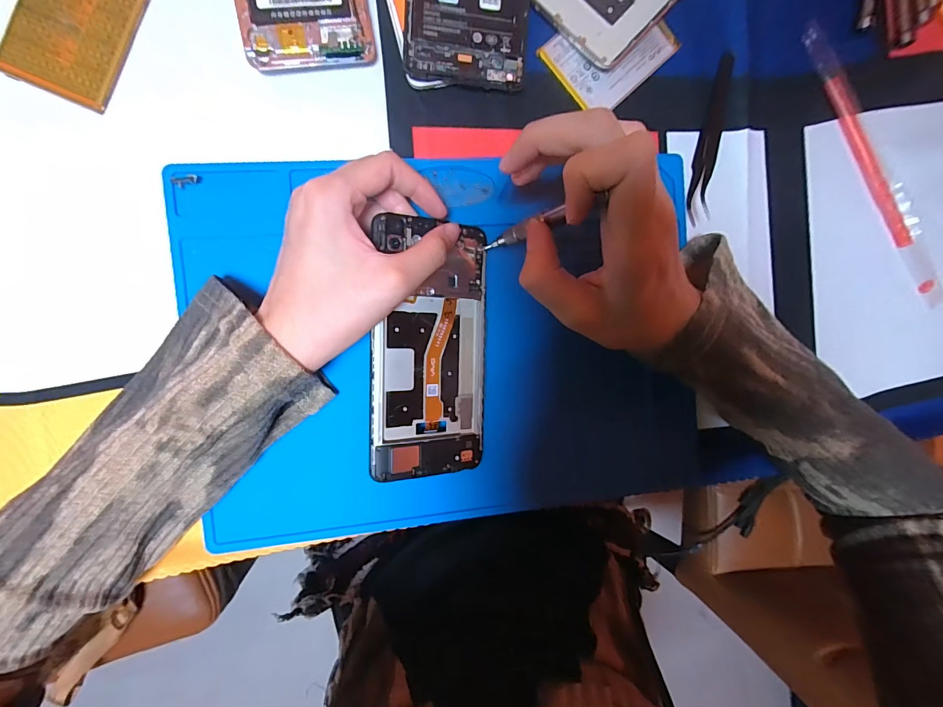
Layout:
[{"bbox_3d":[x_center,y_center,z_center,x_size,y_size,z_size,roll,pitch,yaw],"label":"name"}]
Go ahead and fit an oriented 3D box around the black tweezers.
[{"bbox_3d":[0.163,-0.147,0.267,0.014,0.013,0.115,10,92,-8],"label":"black tweezers"}]

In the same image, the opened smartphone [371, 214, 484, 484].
[{"bbox_3d":[-0.023,-0.002,0.237,0.071,0.006,0.147,0,93,-28],"label":"opened smartphone"}]

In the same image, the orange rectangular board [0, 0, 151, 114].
[{"bbox_3d":[-0.219,-0.177,0.217,0.058,0.006,0.072,21,90,-8],"label":"orange rectangular board"}]

